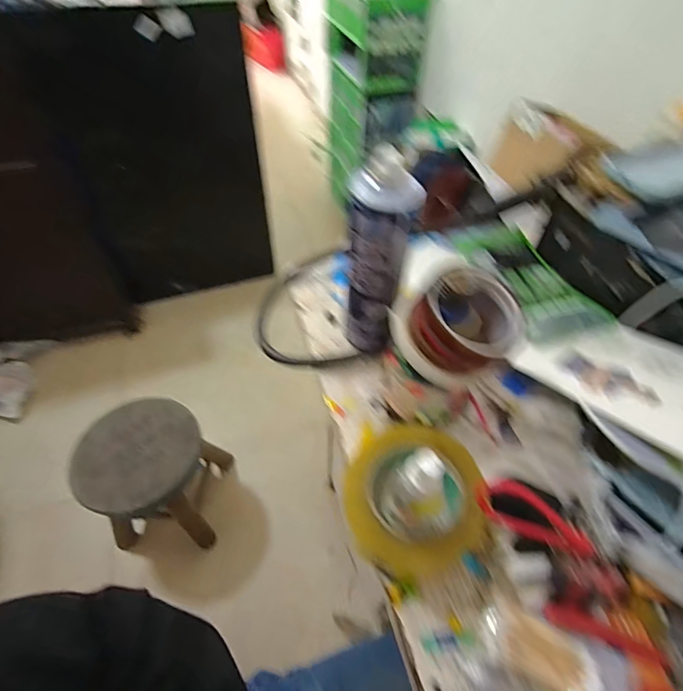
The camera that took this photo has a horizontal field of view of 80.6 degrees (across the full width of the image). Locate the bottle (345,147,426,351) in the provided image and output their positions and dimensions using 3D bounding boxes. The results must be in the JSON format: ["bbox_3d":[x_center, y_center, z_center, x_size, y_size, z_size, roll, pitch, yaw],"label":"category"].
[{"bbox_3d":[0.036,-0.082,0.414,0.060,0.203,0.054,31,58,22],"label":"bottle"}]

